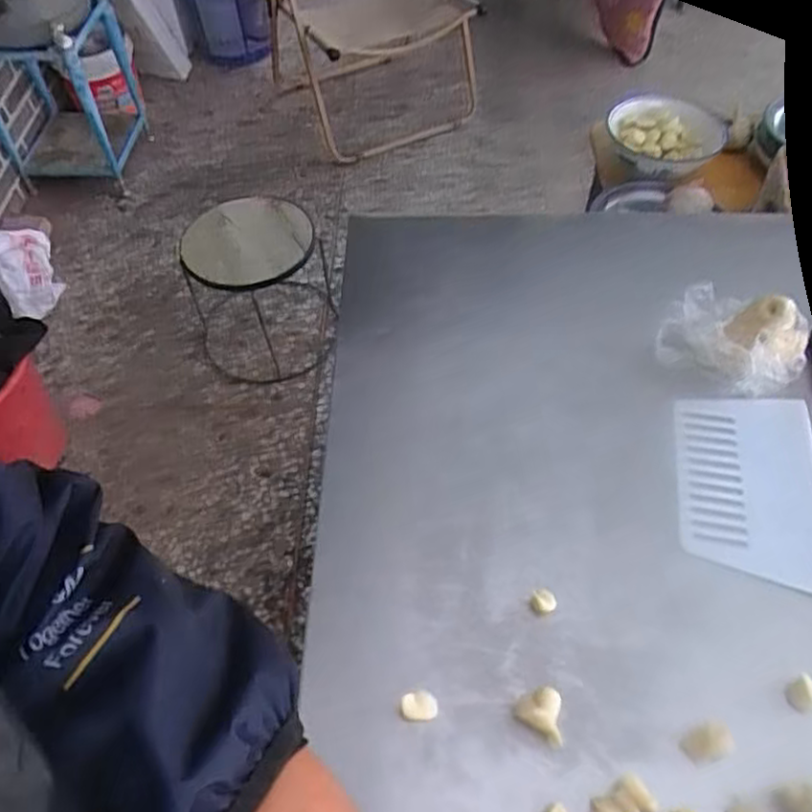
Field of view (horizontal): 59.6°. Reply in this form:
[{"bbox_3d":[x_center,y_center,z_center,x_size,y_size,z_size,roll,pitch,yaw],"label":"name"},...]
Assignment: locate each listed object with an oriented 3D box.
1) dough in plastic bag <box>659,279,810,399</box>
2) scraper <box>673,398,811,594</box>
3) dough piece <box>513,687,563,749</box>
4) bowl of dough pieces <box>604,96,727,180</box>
[{"bbox_3d":[0.301,-0.058,0.661,0.126,0.060,0.103,31,61,22],"label":"dough in plastic bag"},{"bbox_3d":[0.290,0.061,0.593,0.118,0.008,0.176,8,55,8],"label":"scraper"},{"bbox_3d":[0.088,0.208,0.474,0.030,0.016,0.033,2,54,4],"label":"dough piece"},{"bbox_3d":[0.394,-0.412,1.083,0.155,0.049,0.186,2,53,6],"label":"bowl of dough pieces"}]

